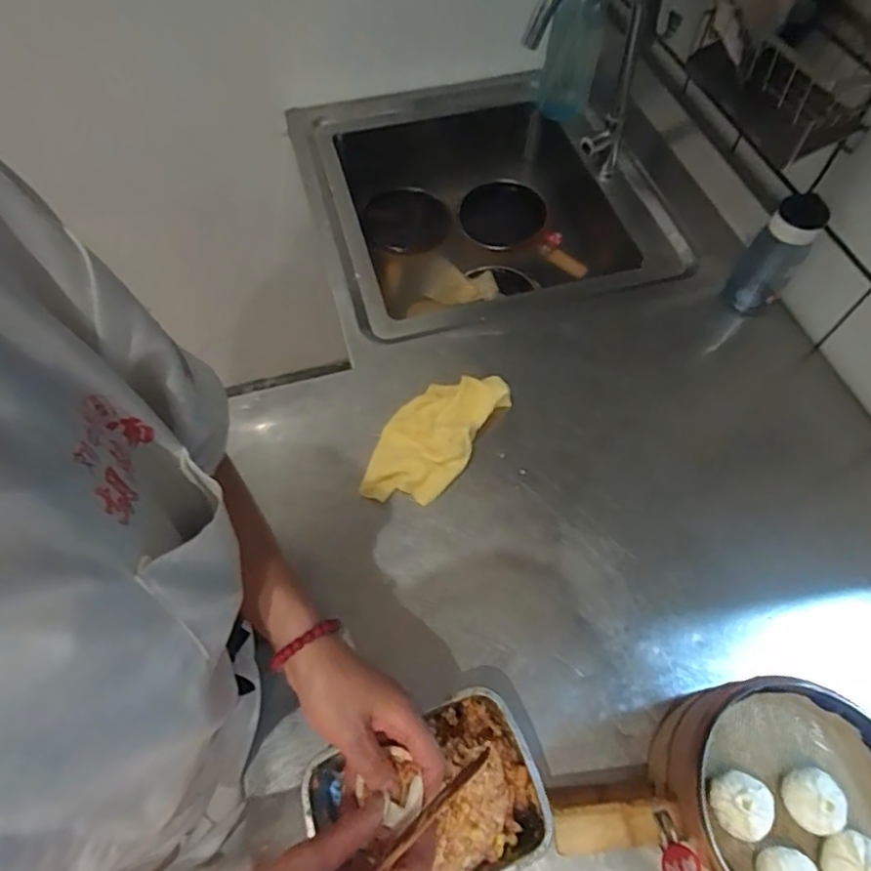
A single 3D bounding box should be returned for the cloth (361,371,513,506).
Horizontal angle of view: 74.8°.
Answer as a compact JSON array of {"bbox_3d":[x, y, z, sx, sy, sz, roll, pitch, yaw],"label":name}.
[{"bbox_3d":[-0.006,-0.001,0.692,0.108,0.044,0.200,29,64,16],"label":"cloth"}]

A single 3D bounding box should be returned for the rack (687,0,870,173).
[{"bbox_3d":[0.400,-0.433,0.681,0.098,0.128,0.238,-10,62,-6],"label":"rack"}]

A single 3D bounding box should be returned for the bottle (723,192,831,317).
[{"bbox_3d":[0.445,-0.233,0.754,0.065,0.156,0.063,30,64,16],"label":"bottle"}]

